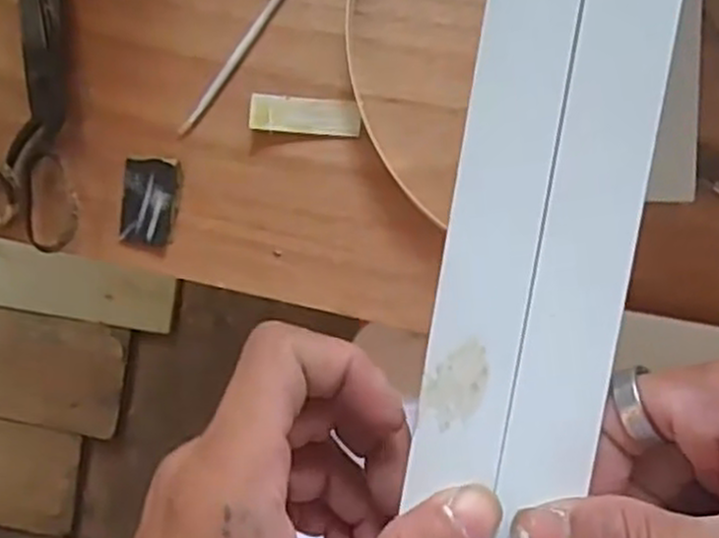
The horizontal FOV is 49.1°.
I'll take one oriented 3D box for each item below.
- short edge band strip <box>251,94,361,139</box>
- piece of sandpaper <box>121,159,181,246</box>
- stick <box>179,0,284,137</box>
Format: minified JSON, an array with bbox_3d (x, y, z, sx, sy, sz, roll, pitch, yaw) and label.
[{"bbox_3d":[-0.035,-0.099,0.509,0.071,0.004,0.023,4,100,0],"label":"short edge band strip"},{"bbox_3d":[-0.140,-0.045,0.527,0.038,0.006,0.058,6,91,8],"label":"piece of sandpaper"},{"bbox_3d":[-0.069,-0.155,0.513,0.009,0.004,0.161,36,95,6],"label":"stick"}]

